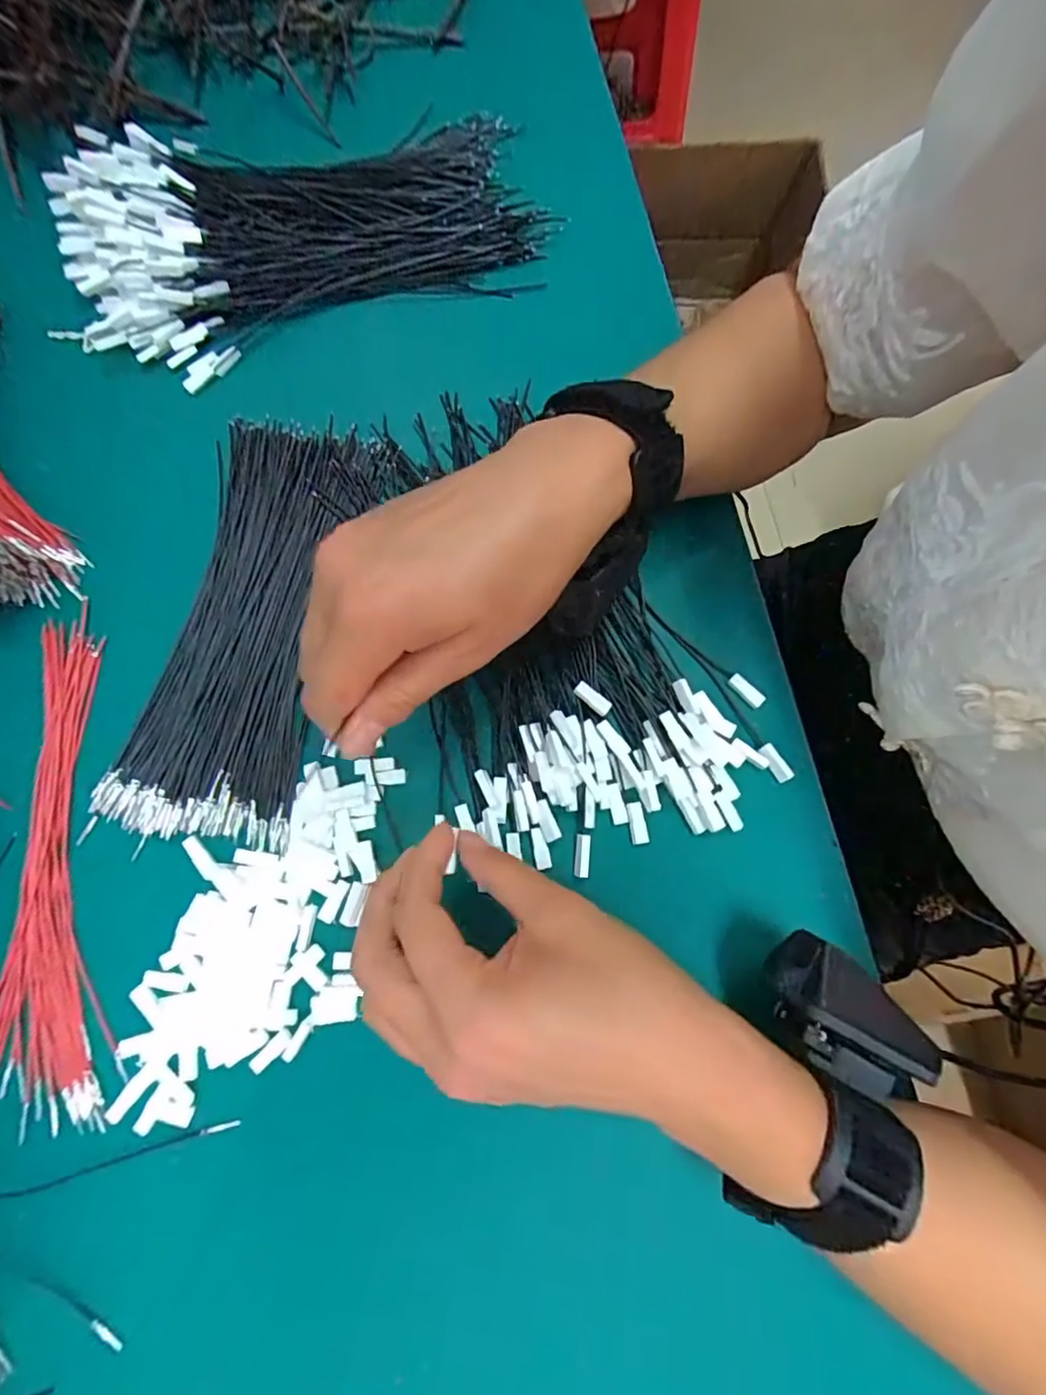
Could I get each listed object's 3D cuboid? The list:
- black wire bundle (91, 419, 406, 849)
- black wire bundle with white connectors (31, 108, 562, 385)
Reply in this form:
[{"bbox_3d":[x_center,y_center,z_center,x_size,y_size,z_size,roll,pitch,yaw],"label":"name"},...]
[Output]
[{"bbox_3d":[-0.139,-0.042,0.304,0.094,0.008,0.223,10,76,3],"label":"black wire bundle"},{"bbox_3d":[-0.132,-0.286,0.346,0.284,0.042,0.162,-13,76,-2],"label":"black wire bundle with white connectors"}]

